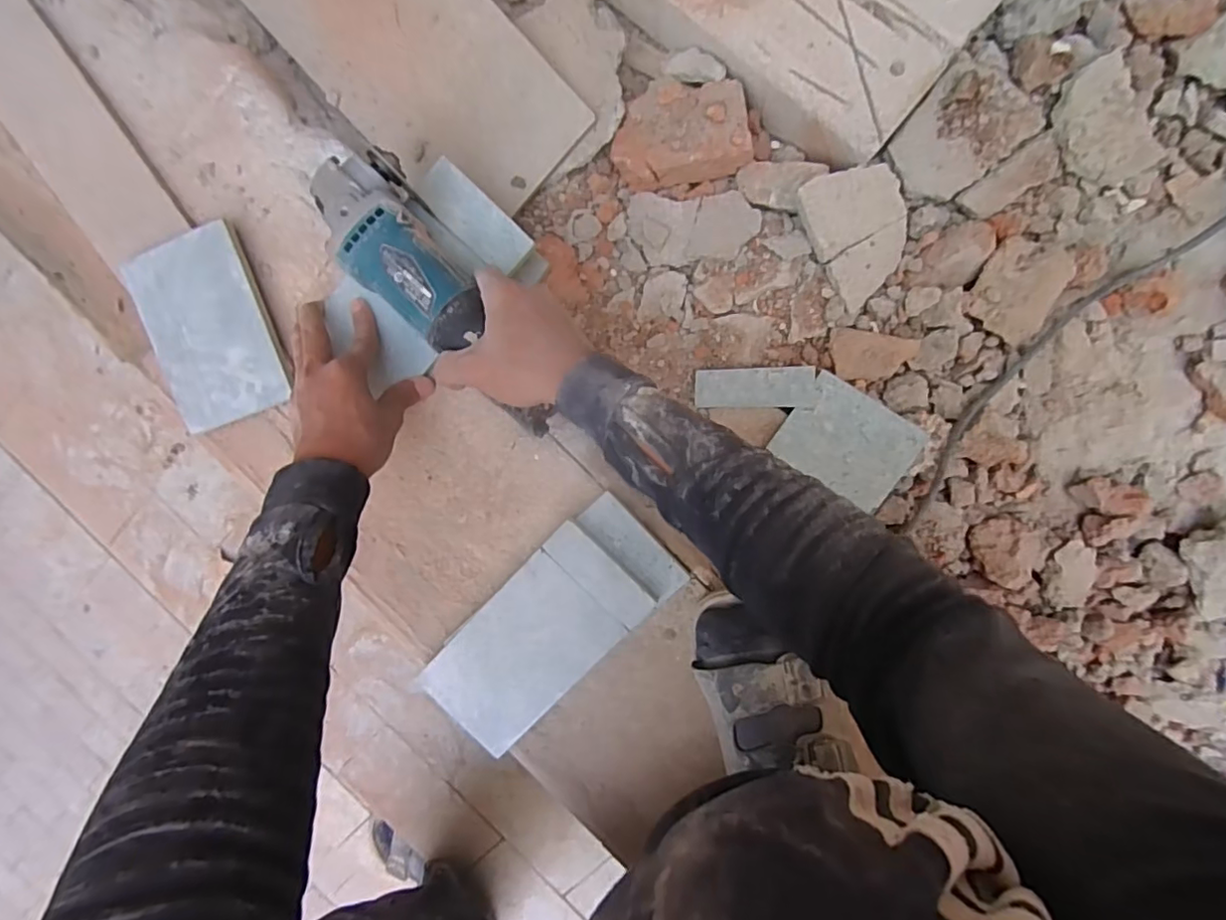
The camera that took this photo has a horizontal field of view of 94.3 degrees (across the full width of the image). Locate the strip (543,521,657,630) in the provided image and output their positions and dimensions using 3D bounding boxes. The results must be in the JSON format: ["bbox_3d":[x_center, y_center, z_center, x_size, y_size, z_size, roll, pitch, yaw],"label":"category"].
[{"bbox_3d":[-0.010,0.094,0.467,0.099,0.008,0.033,43,100,0],"label":"strip"}]

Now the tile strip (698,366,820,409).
[{"bbox_3d":[0.122,-0.062,0.489,0.100,0.012,0.034,1,94,17],"label":"tile strip"}]

